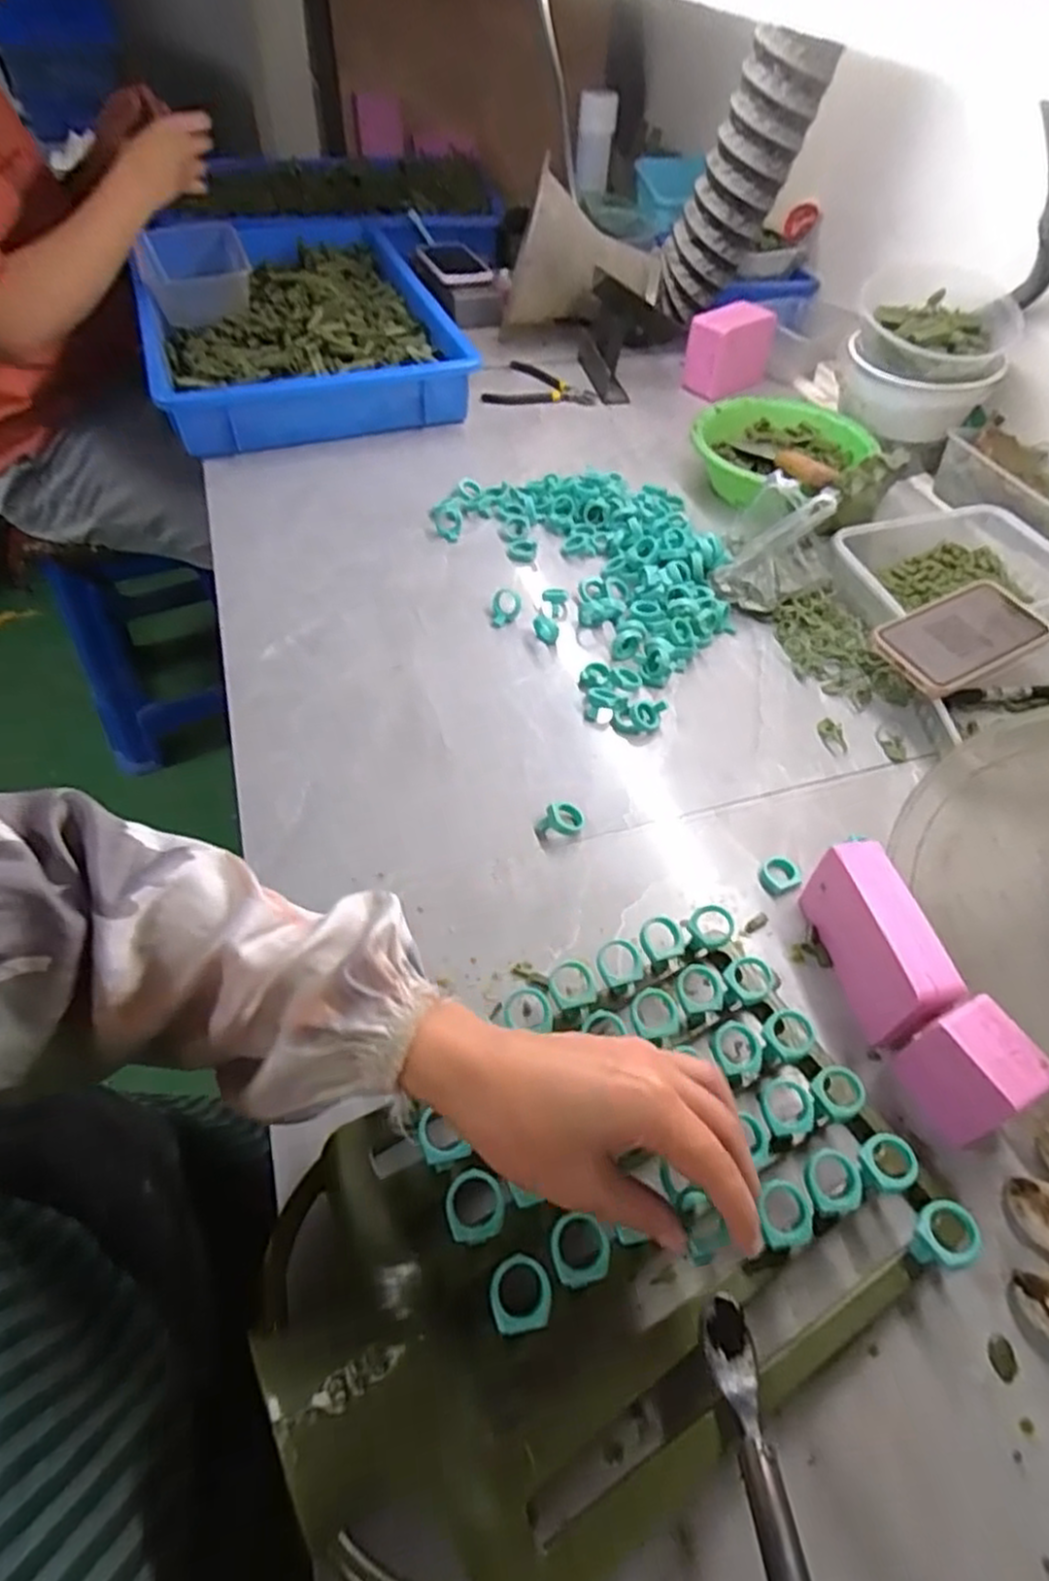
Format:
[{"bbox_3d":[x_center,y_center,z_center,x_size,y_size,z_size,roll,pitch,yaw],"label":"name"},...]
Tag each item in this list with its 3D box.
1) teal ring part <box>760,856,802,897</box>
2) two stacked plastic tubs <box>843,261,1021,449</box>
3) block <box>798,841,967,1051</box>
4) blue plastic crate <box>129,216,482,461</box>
[{"bbox_3d":[0.182,0.058,0.526,0.028,0.009,0.028,1,52,-1],"label":"teal ring part"},{"bbox_3d":[0.451,-0.491,0.838,0.159,0.131,0.163,1,52,-1],"label":"two stacked plastic tubs"},{"bbox_3d":[0.216,0.094,0.459,0.033,0.074,0.110,-9,53,-9],"label":"block"},{"bbox_3d":[-0.323,-0.663,1.027,0.372,0.080,0.589,-15,54,-13],"label":"blue plastic crate"}]

